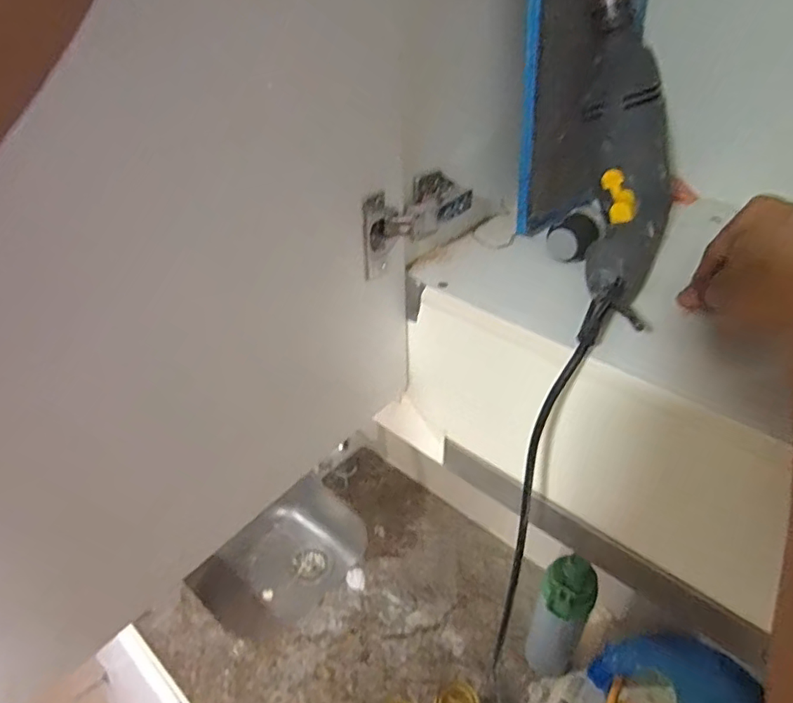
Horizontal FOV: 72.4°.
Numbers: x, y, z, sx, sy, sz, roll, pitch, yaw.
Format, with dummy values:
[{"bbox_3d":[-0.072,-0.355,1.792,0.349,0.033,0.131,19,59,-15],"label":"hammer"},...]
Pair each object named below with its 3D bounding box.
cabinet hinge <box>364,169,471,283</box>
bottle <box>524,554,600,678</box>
[{"bbox_3d":[0.015,-0.097,0.424,0.111,0.076,0.024,-32,47,-33],"label":"cabinet hinge"},{"bbox_3d":[0.258,0.422,0.860,0.082,0.293,0.087,22,44,26],"label":"bottle"}]

